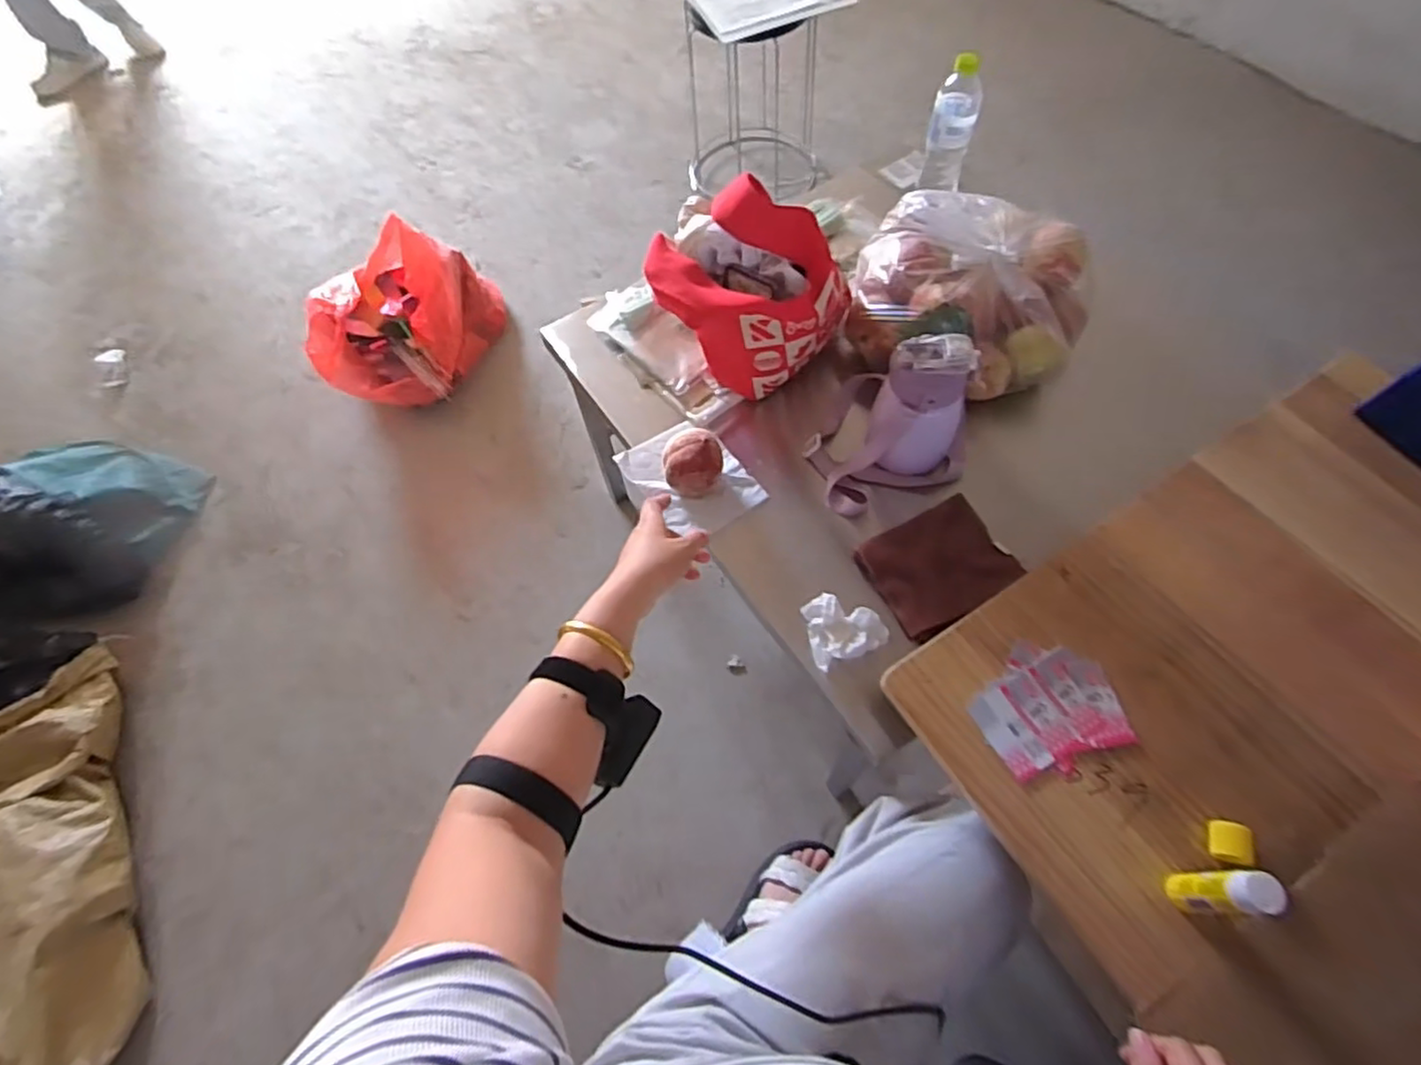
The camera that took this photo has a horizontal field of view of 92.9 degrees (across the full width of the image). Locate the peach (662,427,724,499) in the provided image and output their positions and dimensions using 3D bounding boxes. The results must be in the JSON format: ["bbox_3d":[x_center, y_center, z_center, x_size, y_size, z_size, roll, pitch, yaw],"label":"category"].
[{"bbox_3d":[-0.021,-0.094,0.861,0.071,0.076,0.091,-1,62,3],"label":"peach"}]

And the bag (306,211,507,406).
[{"bbox_3d":[-0.677,-0.469,1.502,0.370,0.228,0.322,-10,61,-2],"label":"bag"}]

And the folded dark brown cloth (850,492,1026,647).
[{"bbox_3d":[0.270,0.035,0.794,0.155,0.034,0.134,-26,63,-11],"label":"folded dark brown cloth"}]

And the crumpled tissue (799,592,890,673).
[{"bbox_3d":[0.151,0.104,0.768,0.086,0.027,0.077,-19,62,-7],"label":"crumpled tissue"}]

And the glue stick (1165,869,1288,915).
[{"bbox_3d":[0.408,0.287,0.541,0.026,0.106,0.030,-1,64,3],"label":"glue stick"}]

